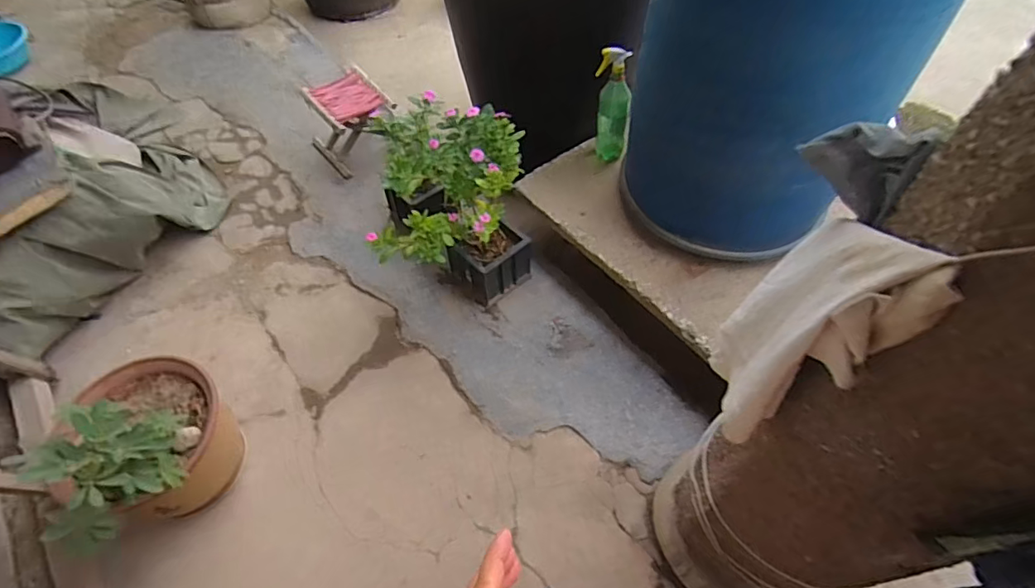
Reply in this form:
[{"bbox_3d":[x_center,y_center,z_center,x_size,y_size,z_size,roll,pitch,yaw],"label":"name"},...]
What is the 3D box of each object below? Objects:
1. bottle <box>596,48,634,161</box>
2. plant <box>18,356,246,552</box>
[{"bbox_3d":[0.260,-0.508,1.459,0.087,0.338,0.078,-9,56,-6],"label":"bottle"},{"bbox_3d":[-0.790,0.325,1.105,0.282,0.402,0.369,-3,55,-2],"label":"plant"}]

